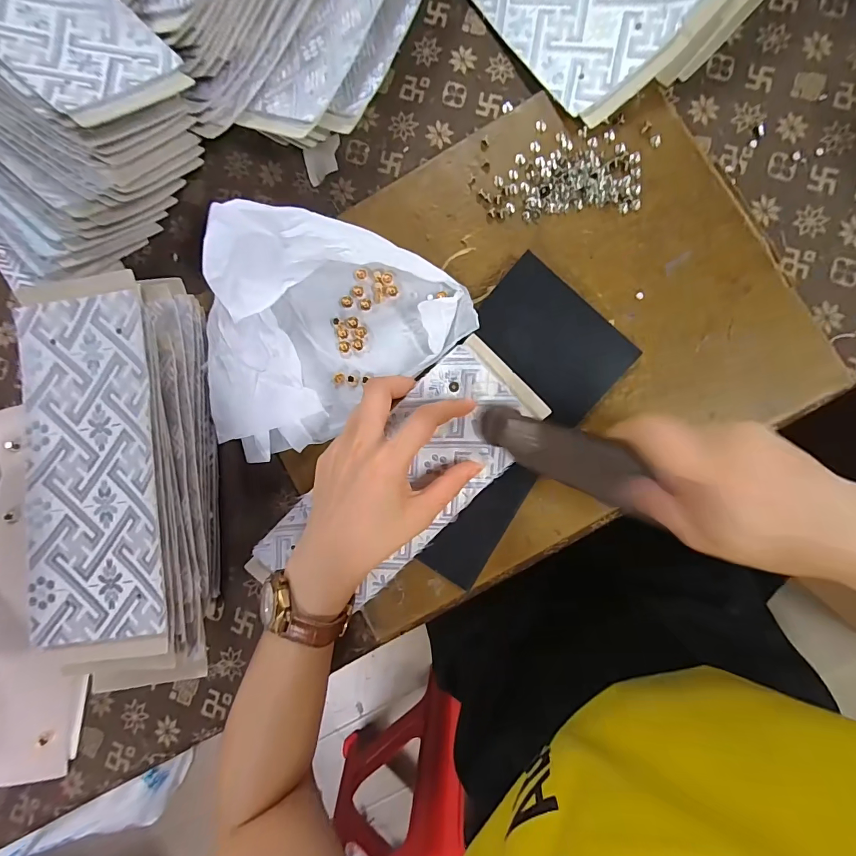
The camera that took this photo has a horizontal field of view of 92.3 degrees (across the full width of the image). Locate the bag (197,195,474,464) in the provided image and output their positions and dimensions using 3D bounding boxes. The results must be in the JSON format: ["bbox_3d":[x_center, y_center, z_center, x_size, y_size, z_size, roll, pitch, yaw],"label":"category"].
[{"bbox_3d":[-0.077,-0.085,0.310,0.198,0.064,0.158,-22,84,5],"label":"bag"}]

